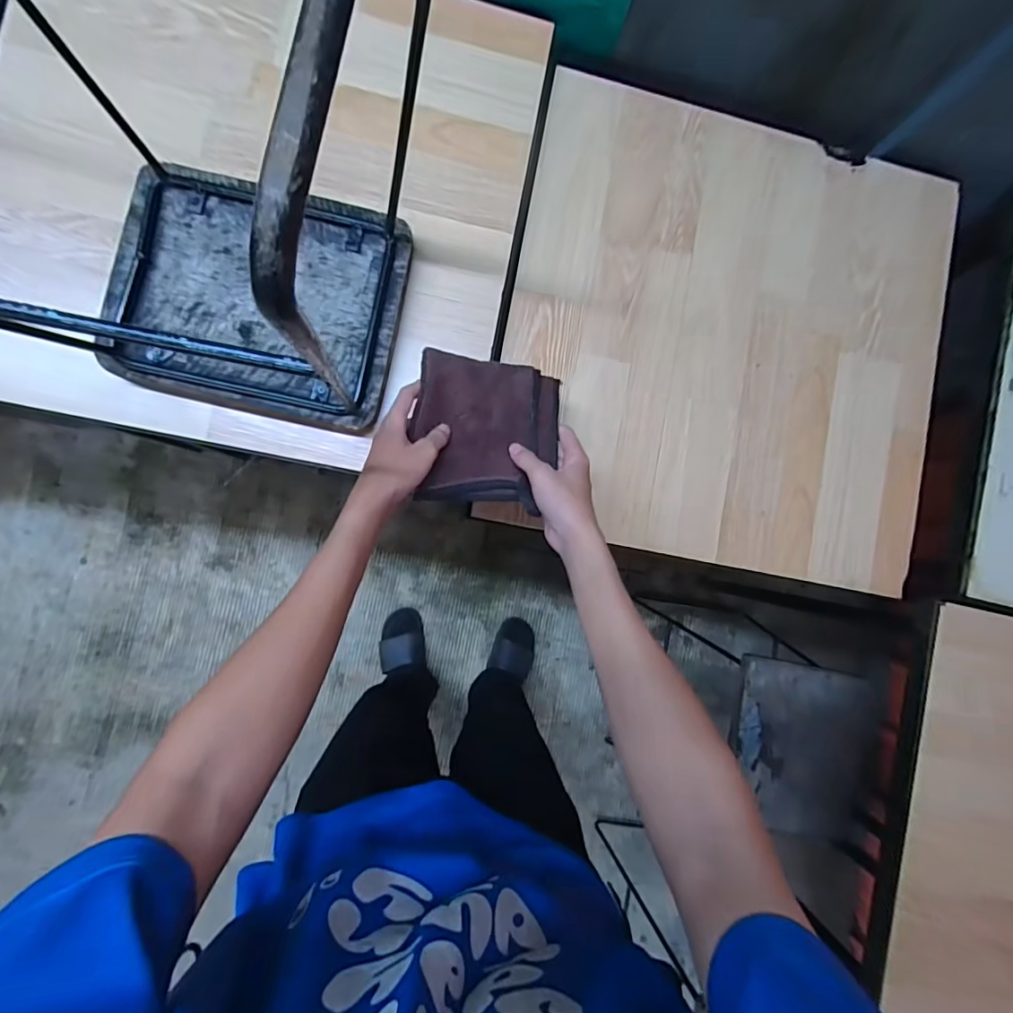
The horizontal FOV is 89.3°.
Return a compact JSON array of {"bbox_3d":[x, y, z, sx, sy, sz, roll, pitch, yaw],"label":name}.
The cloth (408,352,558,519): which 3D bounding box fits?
[{"bbox_3d":[-0.020,-0.081,0.541,0.145,0.047,0.158,5,88,-8],"label":"cloth"}]

